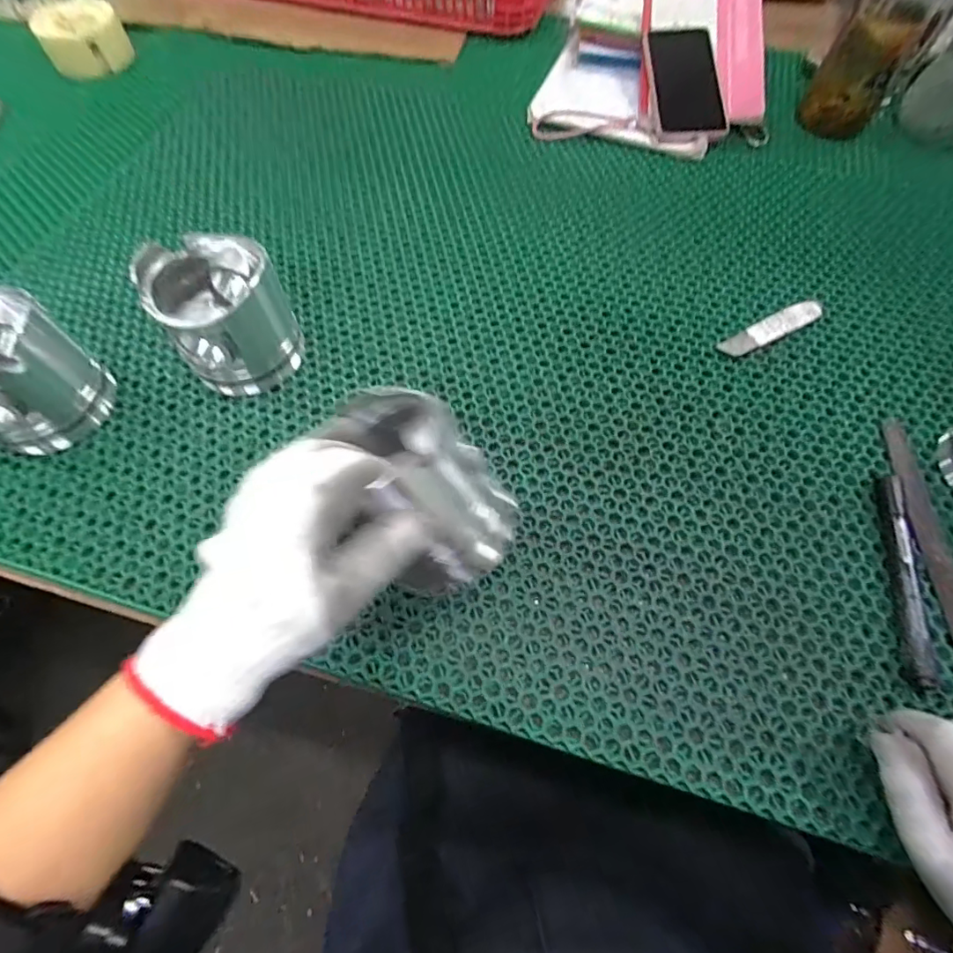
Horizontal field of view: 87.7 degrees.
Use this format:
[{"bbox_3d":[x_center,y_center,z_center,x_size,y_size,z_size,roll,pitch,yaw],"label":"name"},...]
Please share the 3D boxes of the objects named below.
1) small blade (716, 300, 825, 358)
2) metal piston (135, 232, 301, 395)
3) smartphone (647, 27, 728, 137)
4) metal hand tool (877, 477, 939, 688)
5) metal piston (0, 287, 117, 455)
[{"bbox_3d":[0.268,-0.134,0.446,0.108,0.012,0.025,-25,66,-13],"label":"small blade"},{"bbox_3d":[-0.195,-0.127,0.390,0.086,0.091,0.085,-34,68,-17],"label":"metal piston"},{"bbox_3d":[0.247,-0.460,0.581,0.081,0.015,0.168,0,74,5],"label":"smartphone"},{"bbox_3d":[0.297,0.066,0.343,0.020,0.015,0.147,11,63,4],"label":"metal hand tool"},{"bbox_3d":[-0.341,-0.077,0.364,0.085,0.091,0.087,29,66,13],"label":"metal piston"}]

